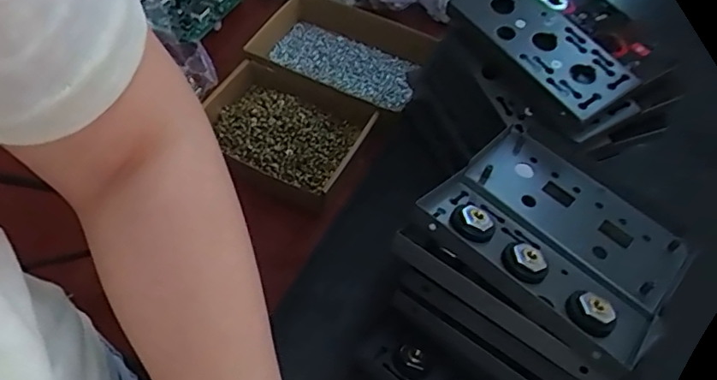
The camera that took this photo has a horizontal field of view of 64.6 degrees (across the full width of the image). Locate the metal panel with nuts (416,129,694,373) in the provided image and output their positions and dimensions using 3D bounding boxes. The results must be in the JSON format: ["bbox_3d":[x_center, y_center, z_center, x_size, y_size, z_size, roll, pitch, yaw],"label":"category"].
[{"bbox_3d":[0.138,0.030,0.396,0.163,0.036,0.144,39,59,22],"label":"metal panel with nuts"}]

